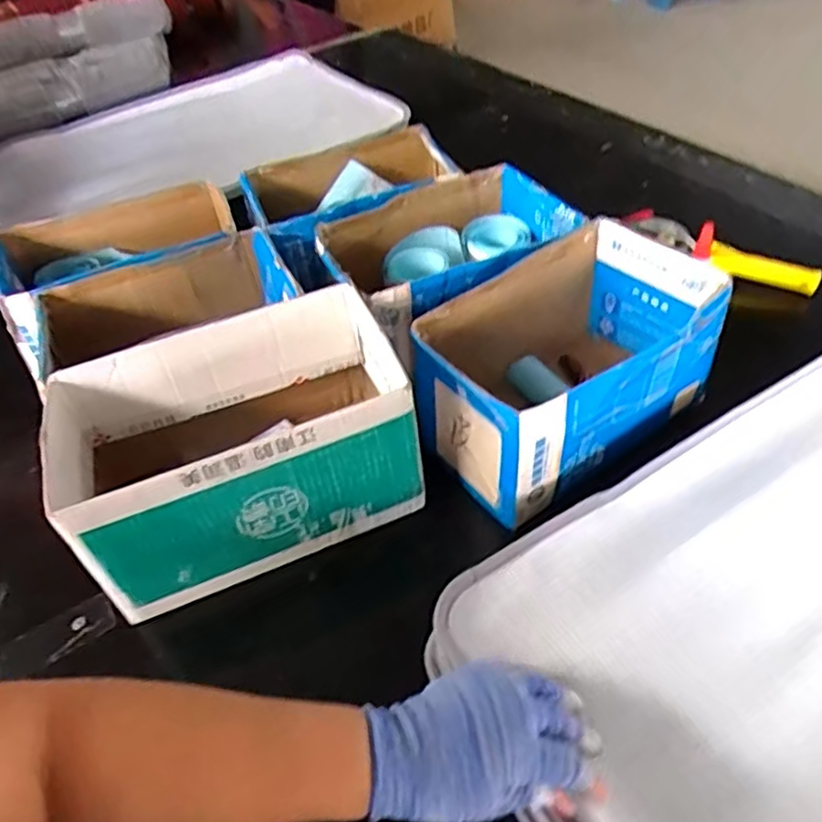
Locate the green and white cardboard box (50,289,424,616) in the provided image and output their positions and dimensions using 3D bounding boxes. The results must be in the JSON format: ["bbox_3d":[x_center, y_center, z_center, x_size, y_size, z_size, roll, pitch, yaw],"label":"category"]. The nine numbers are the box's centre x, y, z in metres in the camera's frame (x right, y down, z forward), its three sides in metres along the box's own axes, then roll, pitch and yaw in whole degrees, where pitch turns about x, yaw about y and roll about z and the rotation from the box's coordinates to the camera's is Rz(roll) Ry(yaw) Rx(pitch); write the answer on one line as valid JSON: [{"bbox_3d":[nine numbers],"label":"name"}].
[{"bbox_3d":[-0.163,0.034,0.627,0.313,0.163,0.184,-19,46,-11],"label":"green and white cardboard box"}]

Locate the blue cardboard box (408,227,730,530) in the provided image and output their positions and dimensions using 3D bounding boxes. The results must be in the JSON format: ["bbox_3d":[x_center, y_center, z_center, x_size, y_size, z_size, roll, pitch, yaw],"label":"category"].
[{"bbox_3d":[0.155,-0.044,0.662,0.267,0.151,0.171,-30,49,-20],"label":"blue cardboard box"}]

